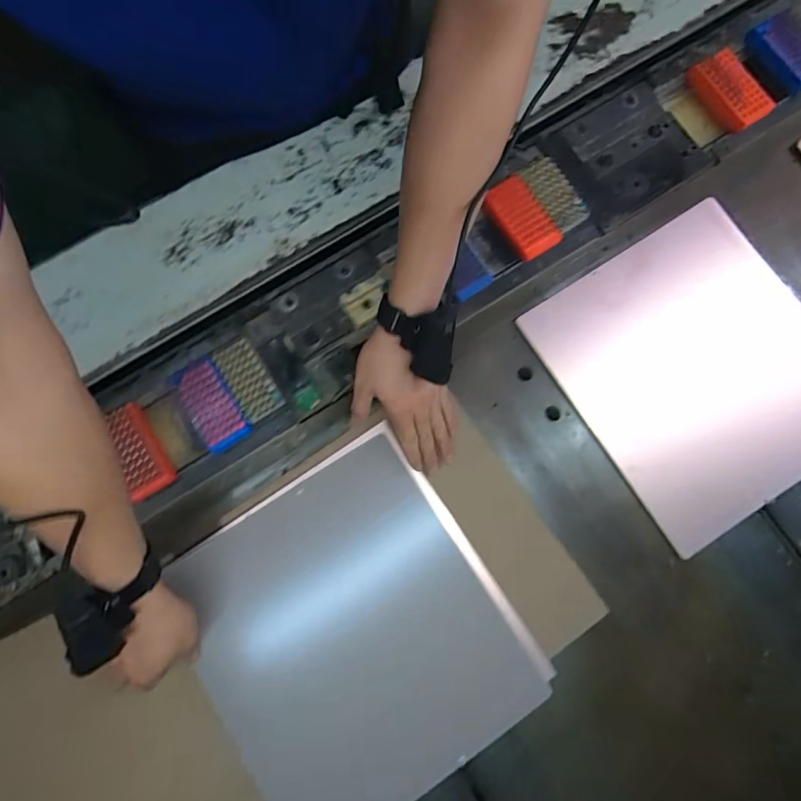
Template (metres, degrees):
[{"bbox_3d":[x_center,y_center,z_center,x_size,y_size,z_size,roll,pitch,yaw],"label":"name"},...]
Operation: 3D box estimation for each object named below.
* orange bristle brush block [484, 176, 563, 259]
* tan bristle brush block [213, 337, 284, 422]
[{"bbox_3d":[0.162,-0.245,0.638,0.067,0.020,0.109,-34,81,-6],"label":"orange bristle brush block"},{"bbox_3d":[-0.194,-0.025,0.609,0.049,0.023,0.103,-32,81,-5],"label":"tan bristle brush block"}]

